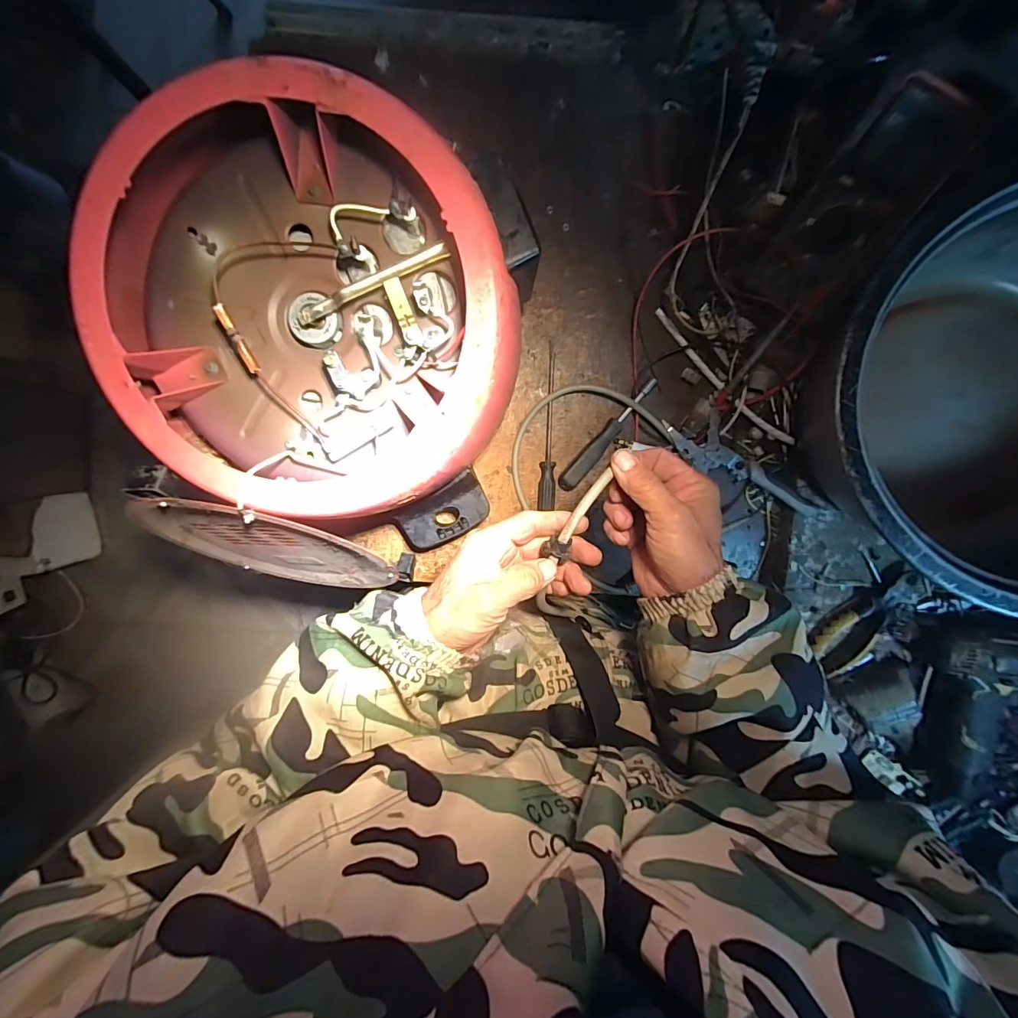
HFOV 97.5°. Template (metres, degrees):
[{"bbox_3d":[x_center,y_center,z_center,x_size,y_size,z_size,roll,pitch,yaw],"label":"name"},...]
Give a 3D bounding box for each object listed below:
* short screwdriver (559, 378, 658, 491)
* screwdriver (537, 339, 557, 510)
[{"bbox_3d":[0.119,-0.088,0.539,0.024,0.018,0.162,41,97,-3],"label":"short screwdriver"},{"bbox_3d":[0.048,-0.099,0.541,0.021,0.016,0.196,2,98,2],"label":"screwdriver"}]

